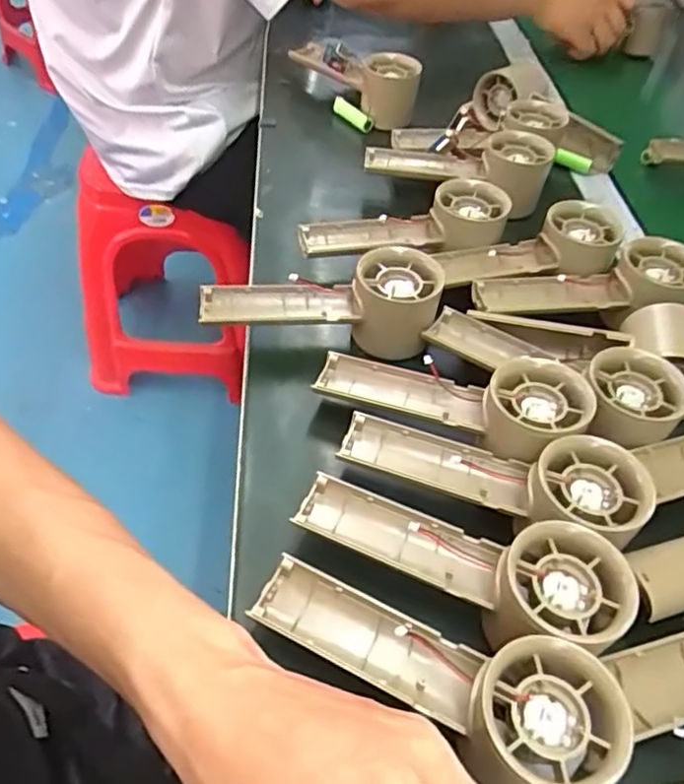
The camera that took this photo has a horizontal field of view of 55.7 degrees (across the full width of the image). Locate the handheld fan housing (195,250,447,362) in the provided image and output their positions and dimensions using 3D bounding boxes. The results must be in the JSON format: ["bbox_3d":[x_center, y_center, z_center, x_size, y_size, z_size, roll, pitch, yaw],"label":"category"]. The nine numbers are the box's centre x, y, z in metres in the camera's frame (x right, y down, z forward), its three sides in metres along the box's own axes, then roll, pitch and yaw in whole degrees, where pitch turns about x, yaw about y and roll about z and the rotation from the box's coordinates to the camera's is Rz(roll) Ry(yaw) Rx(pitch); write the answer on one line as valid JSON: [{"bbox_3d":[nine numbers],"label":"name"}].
[{"bbox_3d":[-0.014,-0.062,0.438,0.156,0.055,0.057,4,49,-2],"label":"handheld fan housing"}]

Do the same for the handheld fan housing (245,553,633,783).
[{"bbox_3d":[0.033,0.120,0.273,0.157,0.032,0.060,15,48,25],"label":"handheld fan housing"}]

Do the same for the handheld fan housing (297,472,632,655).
[{"bbox_3d":[0.053,0.081,0.308,0.156,0.034,0.060,13,48,23],"label":"handheld fan housing"}]

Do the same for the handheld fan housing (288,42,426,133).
[{"bbox_3d":[0.016,-0.333,0.679,0.063,0.055,0.153,-29,57,-27],"label":"handheld fan housing"}]

